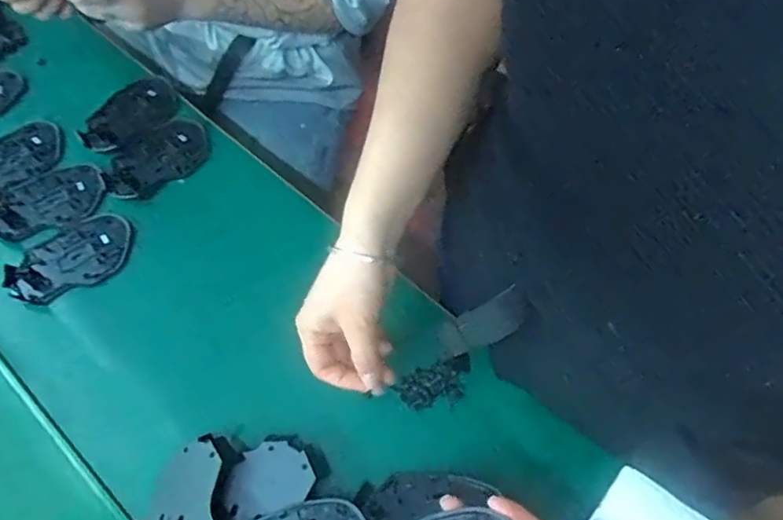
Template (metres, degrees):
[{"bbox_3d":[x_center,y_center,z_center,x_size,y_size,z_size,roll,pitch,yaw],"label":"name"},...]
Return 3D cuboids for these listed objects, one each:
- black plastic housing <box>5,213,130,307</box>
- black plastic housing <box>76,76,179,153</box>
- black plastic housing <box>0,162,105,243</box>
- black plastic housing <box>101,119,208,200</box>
[{"bbox_3d":[-0.309,-0.002,0.567,0.114,0.012,0.072,-34,66,-12],"label":"black plastic housing"},{"bbox_3d":[-0.292,-0.163,0.651,0.110,0.006,0.079,-38,67,-14],"label":"black plastic housing"},{"bbox_3d":[-0.354,-0.061,0.601,0.114,0.010,0.073,-22,64,-7],"label":"black plastic housing"},{"bbox_3d":[-0.248,-0.108,0.624,0.111,0.012,0.068,-35,66,-13],"label":"black plastic housing"}]

